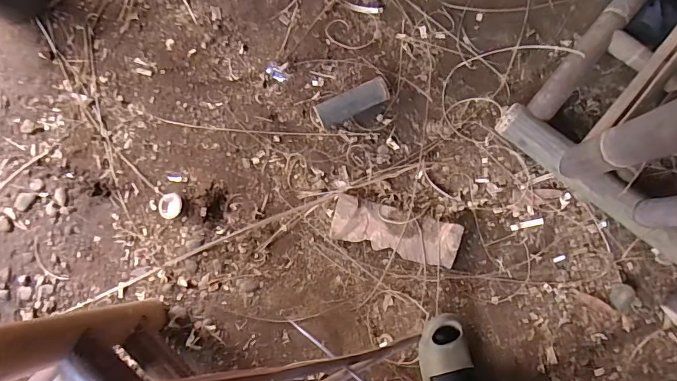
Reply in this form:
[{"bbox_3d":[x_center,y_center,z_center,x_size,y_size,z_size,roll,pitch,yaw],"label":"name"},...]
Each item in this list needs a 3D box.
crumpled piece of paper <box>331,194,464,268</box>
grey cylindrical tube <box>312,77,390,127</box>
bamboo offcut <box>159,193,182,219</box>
[{"bbox_3d":[0.130,0.096,0.965,0.290,0.046,0.106,16,84,5],"label":"crumpled piece of paper"},{"bbox_3d":[0.031,-0.211,1.003,0.186,0.060,0.063,-24,82,0],"label":"grey cylindrical tube"},{"bbox_3d":[-0.411,0.038,1.016,0.058,0.011,0.061,0,83,3],"label":"bamboo offcut"}]

